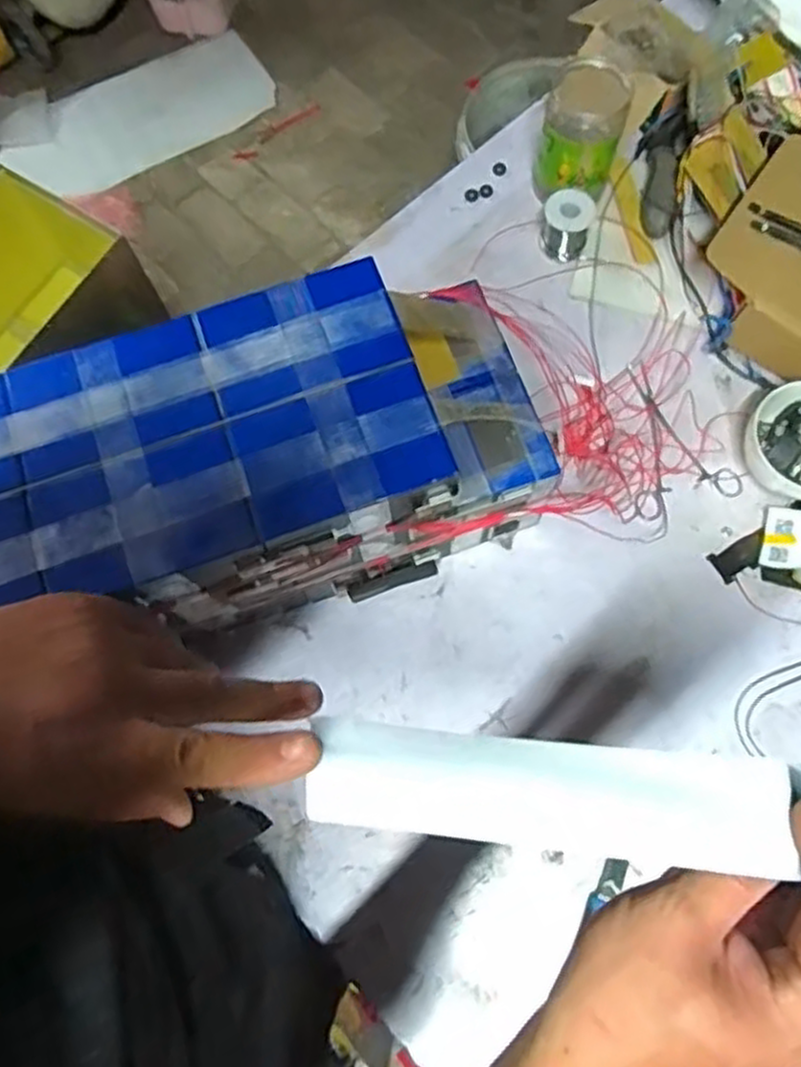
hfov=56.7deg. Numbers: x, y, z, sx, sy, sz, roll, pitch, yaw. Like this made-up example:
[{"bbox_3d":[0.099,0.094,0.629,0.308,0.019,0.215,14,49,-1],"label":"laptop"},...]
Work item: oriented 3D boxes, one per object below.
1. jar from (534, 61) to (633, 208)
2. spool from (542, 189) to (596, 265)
[{"bbox_3d":[0.191,-0.421,0.794,0.081,0.118,0.088,-1,74,2],"label":"jar"},{"bbox_3d":[0.182,-0.338,0.814,0.052,0.062,0.052,-1,74,2],"label":"spool"}]

